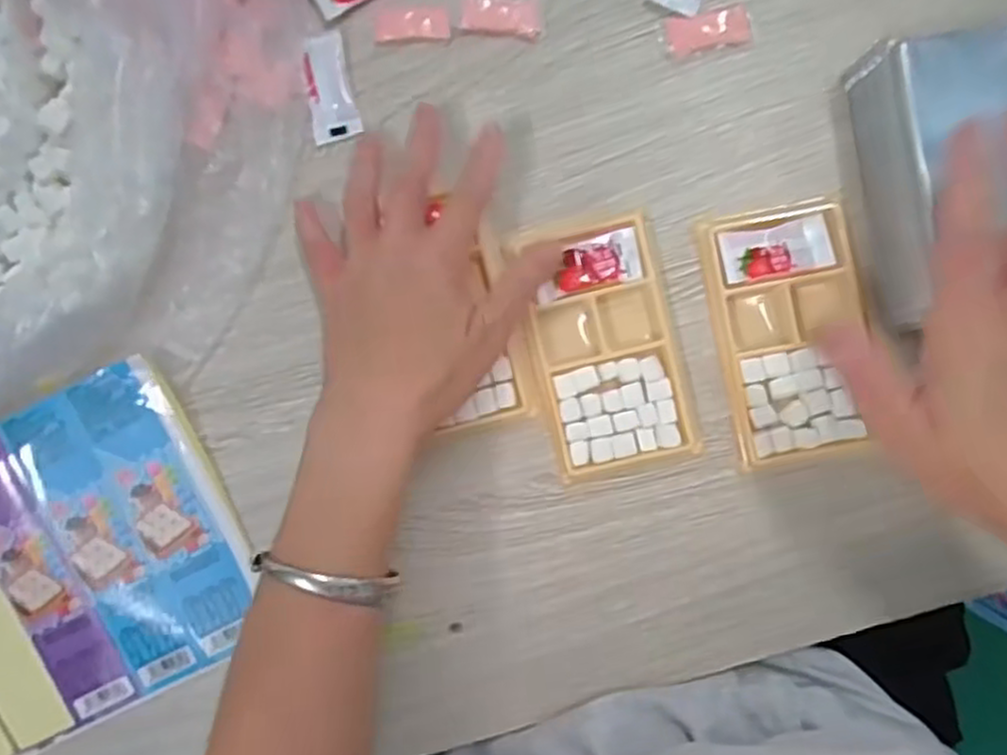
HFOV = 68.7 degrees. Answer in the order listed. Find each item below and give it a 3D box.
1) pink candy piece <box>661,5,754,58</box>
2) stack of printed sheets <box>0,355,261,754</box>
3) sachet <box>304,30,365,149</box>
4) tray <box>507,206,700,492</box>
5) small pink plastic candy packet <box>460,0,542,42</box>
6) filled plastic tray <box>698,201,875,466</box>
[{"bbox_3d":[0.109,-0.185,0.393,0.047,0.004,0.020,-9,91,4],"label":"pink candy piece"},{"bbox_3d":[-0.309,0.136,0.406,0.330,0.011,0.170,-25,90,4],"label":"stack of printed sheets"},{"bbox_3d":[-0.096,-0.160,0.406,0.026,0.005,0.057,-13,90,4],"label":"sachet"},{"bbox_3d":[0.055,-0.017,0.396,0.074,0.017,0.131,-13,88,4],"label":"tray"},{"bbox_3d":[-0.001,-0.195,0.398,0.043,0.004,0.021,6,92,4],"label":"small pink plastic candy packet"},{"bbox_3d":[0.151,-0.024,0.388,0.075,0.013,0.129,-11,88,4],"label":"filled plastic tray"}]

